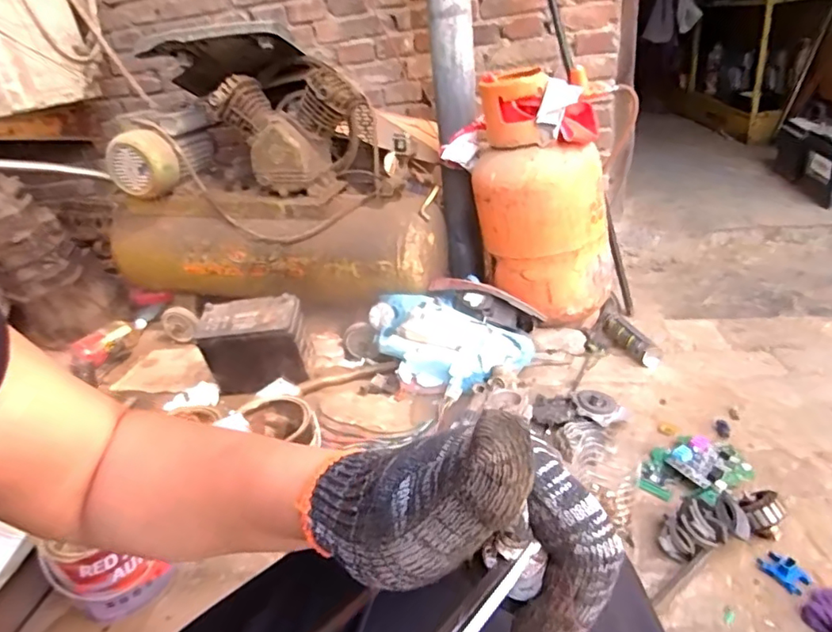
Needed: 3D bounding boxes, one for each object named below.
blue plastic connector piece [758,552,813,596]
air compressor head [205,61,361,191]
[{"bbox_3d":[0.516,0.358,0.763,0.038,0.019,0.058,-20,30,-22],"label":"blue plastic connector piece"},{"bbox_3d":[-0.307,-0.464,1.361,0.311,0.247,0.193,9,32,29],"label":"air compressor head"}]

